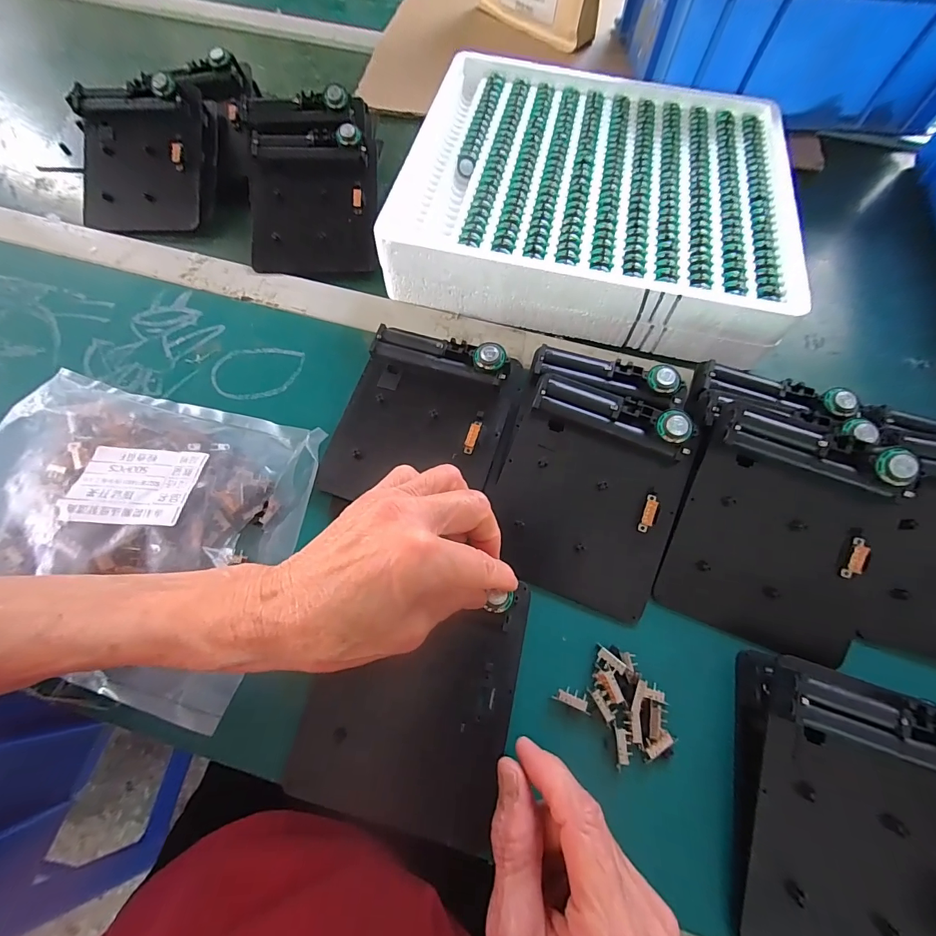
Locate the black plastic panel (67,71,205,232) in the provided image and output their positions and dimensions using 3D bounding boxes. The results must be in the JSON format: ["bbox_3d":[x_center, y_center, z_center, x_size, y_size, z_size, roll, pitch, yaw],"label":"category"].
[{"bbox_3d":[-0.306,-0.287,0.376,0.111,0.024,0.127,1,98,2],"label":"black plastic panel"}]

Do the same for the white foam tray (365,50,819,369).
[{"bbox_3d":[0.115,-0.254,0.369,0.314,0.054,0.292,12,66,4],"label":"white foam tray"}]

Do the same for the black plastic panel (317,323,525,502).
[{"bbox_3d":[-0.030,-0.031,0.276,0.112,0.012,0.122,16,81,10],"label":"black plastic panel"}]

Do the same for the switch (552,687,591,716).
[{"bbox_3d":[0.059,0.129,0.226,0.022,0.004,0.009,21,67,8],"label":"switch"}]

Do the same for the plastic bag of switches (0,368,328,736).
[{"bbox_3d":[-0.206,0.033,0.243,0.203,0.039,0.181,11,66,4],"label":"plastic bag of switches"}]

